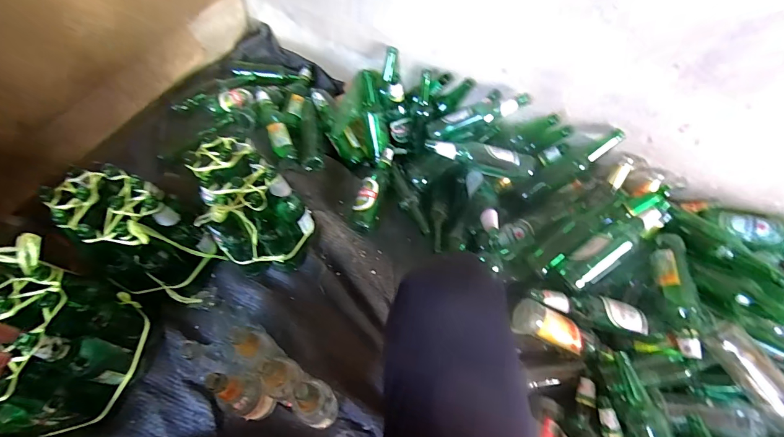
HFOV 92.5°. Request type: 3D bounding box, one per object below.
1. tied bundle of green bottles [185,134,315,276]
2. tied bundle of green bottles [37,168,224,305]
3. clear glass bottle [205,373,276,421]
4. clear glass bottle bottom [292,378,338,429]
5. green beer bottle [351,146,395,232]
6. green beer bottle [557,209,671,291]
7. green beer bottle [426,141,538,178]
[{"bbox_3d":[-0.306,-0.029,0.843,0.216,0.244,0.236,1,59,-2],"label":"tied bundle of green bottles"},{"bbox_3d":[-0.543,0.044,0.803,0.253,0.247,0.199,22,60,10],"label":"tied bundle of green bottles"},{"bbox_3d":[-0.253,0.312,0.655,0.071,0.239,0.062,18,59,8],"label":"clear glass bottle"},{"bbox_3d":[-0.127,0.324,0.651,0.054,0.246,0.070,28,61,13],"label":"clear glass bottle bottom"},{"bbox_3d":[-0.042,-0.087,1.008,0.069,0.065,0.258,17,59,7],"label":"green beer bottle"},{"bbox_3d":[0.470,0.056,0.790,0.251,0.074,0.081,-35,65,3],"label":"green beer bottle"},{"bbox_3d":[0.220,-0.156,0.927,0.274,0.079,0.066,15,59,6],"label":"green beer bottle"}]

